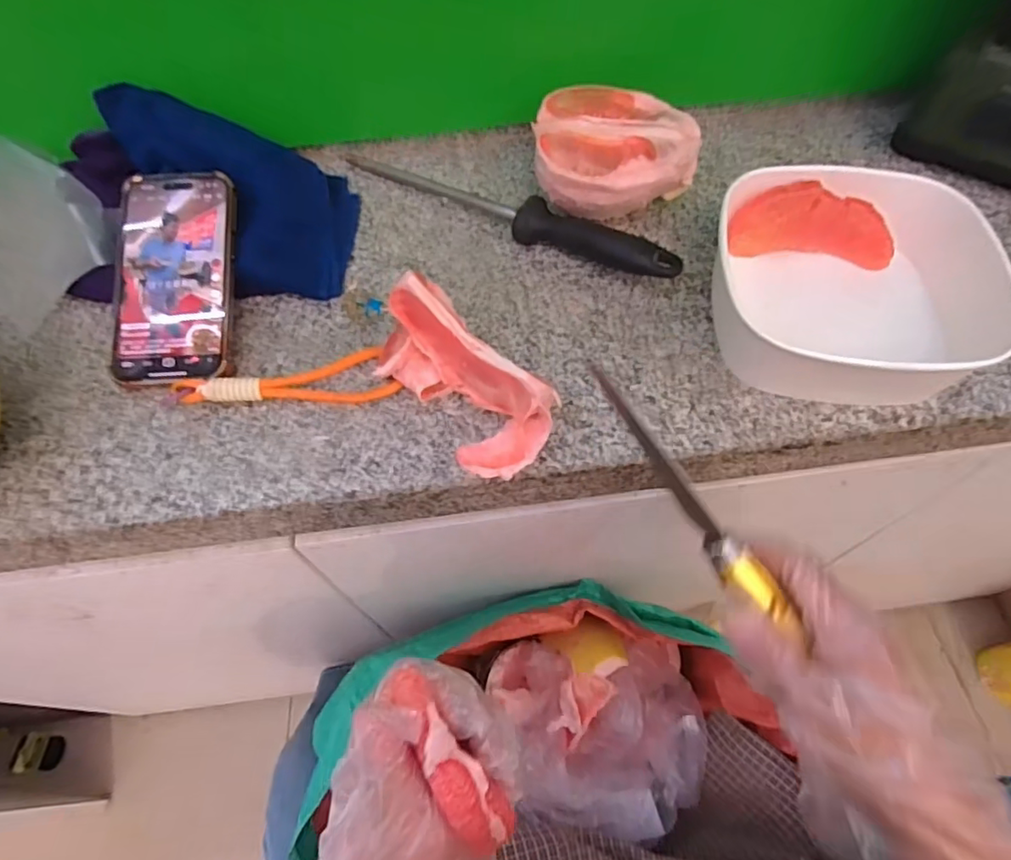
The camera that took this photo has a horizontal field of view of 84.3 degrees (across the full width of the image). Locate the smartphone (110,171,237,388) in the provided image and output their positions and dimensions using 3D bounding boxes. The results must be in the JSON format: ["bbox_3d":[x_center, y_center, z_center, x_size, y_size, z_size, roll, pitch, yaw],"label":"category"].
[{"bbox_3d":[-0.219,-0.102,0.371,0.071,0.007,0.146,-2,80,-3],"label":"smartphone"}]

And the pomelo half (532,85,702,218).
[{"bbox_3d":[0.081,-0.200,0.423,0.122,0.060,0.107,-6,62,-3],"label":"pomelo half"}]

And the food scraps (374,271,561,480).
[{"bbox_3d":[-0.028,-0.026,0.324,0.115,0.065,0.054,37,68,18],"label":"food scraps"}]

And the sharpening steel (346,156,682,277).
[{"bbox_3d":[-0.005,-0.170,0.423,0.283,0.031,0.033,31,66,16],"label":"sharpening steel"}]

